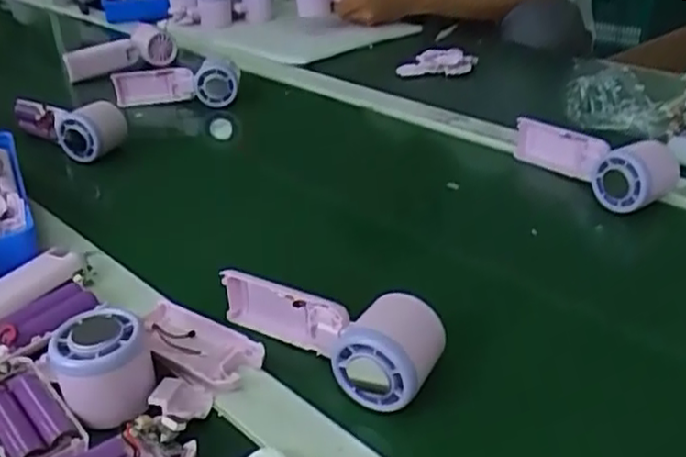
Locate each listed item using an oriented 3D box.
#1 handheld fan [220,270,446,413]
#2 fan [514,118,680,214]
[{"bbox_3d":[-0.014,0.059,0.470,0.166,0.061,0.060,17,39,30],"label":"handheld fan"},{"bbox_3d":[0.241,-0.071,0.675,0.061,0.058,0.161,-22,36,-23],"label":"fan"}]

